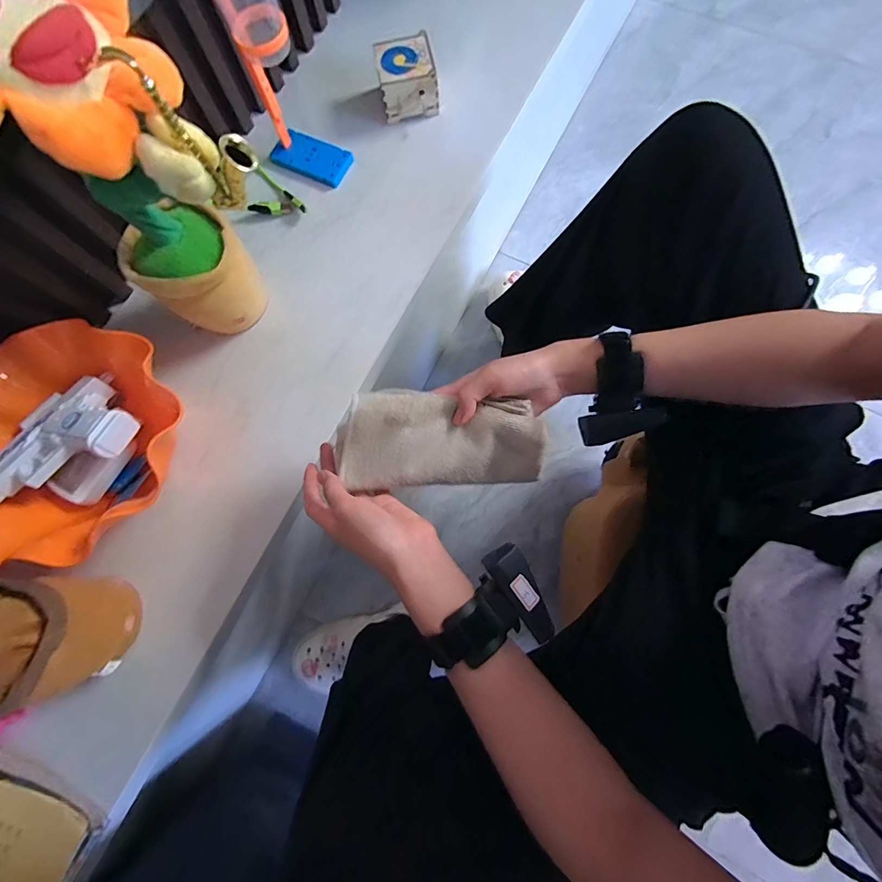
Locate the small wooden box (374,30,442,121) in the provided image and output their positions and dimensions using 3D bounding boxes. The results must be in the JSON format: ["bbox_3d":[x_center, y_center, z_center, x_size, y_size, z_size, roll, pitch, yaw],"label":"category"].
[{"bbox_3d":[-0.045,-0.472,0.530,0.071,0.053,0.077,-11,78,-1],"label":"small wooden box"}]

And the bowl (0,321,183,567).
[{"bbox_3d":[-0.371,0.007,0.403,0.190,0.076,0.217,-15,78,-2],"label":"bowl"}]

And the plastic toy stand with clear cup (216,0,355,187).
[{"bbox_3d":[-0.171,-0.395,0.421,0.095,0.236,0.051,26,80,6],"label":"plastic toy stand with clear cup"}]

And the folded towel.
[{"bbox_3d":[-0.002,-0.002,0.347,0.167,0.036,0.082,1,78,2],"label":"folded towel"}]

